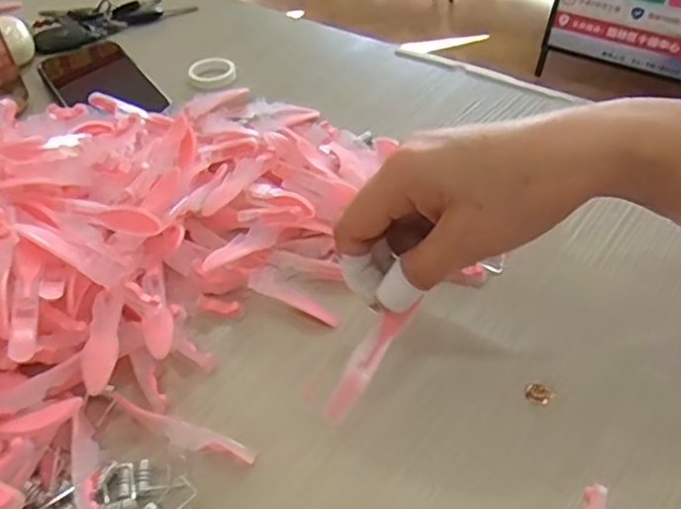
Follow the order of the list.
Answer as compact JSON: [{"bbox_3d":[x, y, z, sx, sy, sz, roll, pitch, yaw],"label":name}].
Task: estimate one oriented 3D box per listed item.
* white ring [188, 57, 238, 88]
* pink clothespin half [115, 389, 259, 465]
[{"bbox_3d":[-0.113,-0.161,0.555,0.040,0.011,0.040,-2,45,2],"label":"white ring"},{"bbox_3d":[-0.076,0.082,0.293,0.080,0.006,0.011,15,48,19],"label":"pink clothespin half"}]

